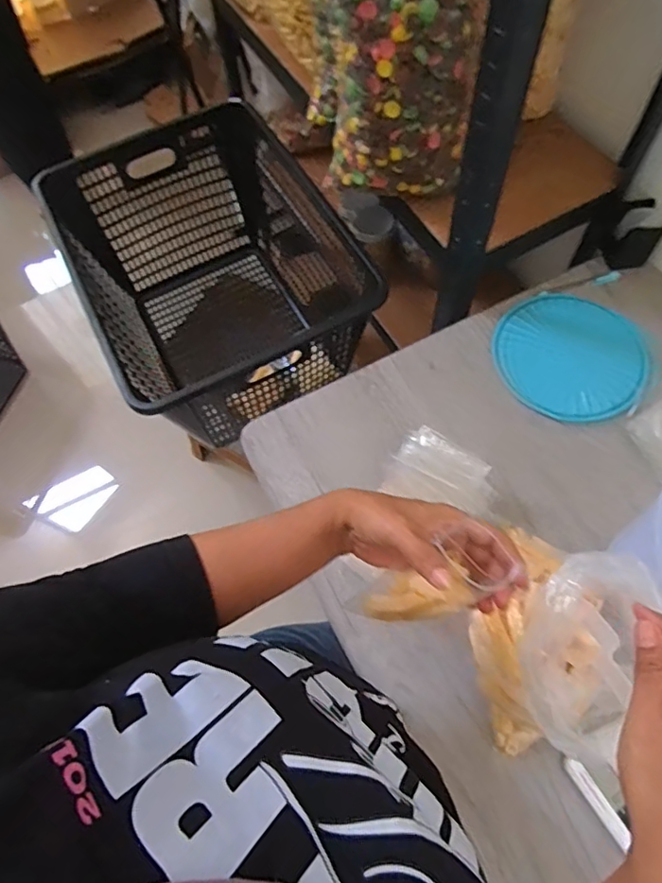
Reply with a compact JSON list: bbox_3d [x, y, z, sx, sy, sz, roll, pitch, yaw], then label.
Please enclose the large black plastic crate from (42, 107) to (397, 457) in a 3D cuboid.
[{"bbox_3d":[-0.210,-0.284,1.016,0.417,0.324,0.547,-29,67,-9],"label":"large black plastic crate"}]

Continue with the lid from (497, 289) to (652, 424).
[{"bbox_3d":[0.336,-0.121,0.764,0.204,0.016,0.189,-1,65,3],"label":"lid"}]

